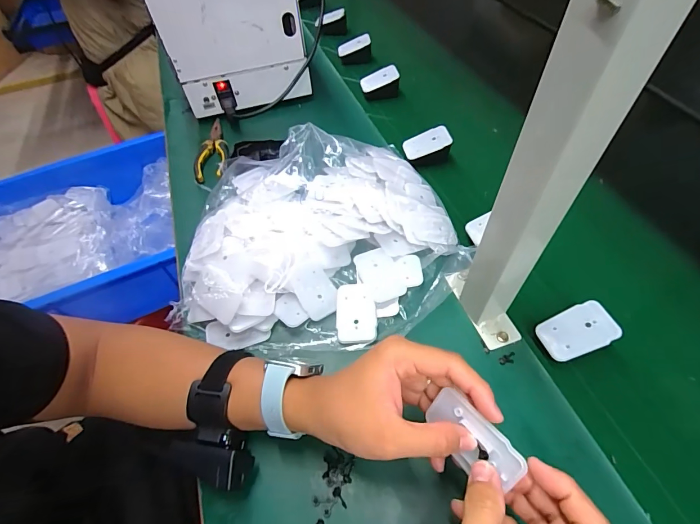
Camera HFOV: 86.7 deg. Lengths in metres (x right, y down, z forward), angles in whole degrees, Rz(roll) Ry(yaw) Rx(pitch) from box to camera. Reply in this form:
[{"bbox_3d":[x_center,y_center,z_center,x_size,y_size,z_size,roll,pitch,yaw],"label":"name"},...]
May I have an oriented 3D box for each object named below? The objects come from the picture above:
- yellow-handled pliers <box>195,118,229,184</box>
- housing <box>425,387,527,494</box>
[{"bbox_3d":[-0.229,-0.187,0.604,0.054,0.028,0.146,-16,57,-8],"label":"yellow-handled pliers"},{"bbox_3d":[0.084,0.122,0.255,0.010,0.038,0.067,4,29,-49],"label":"housing"}]

